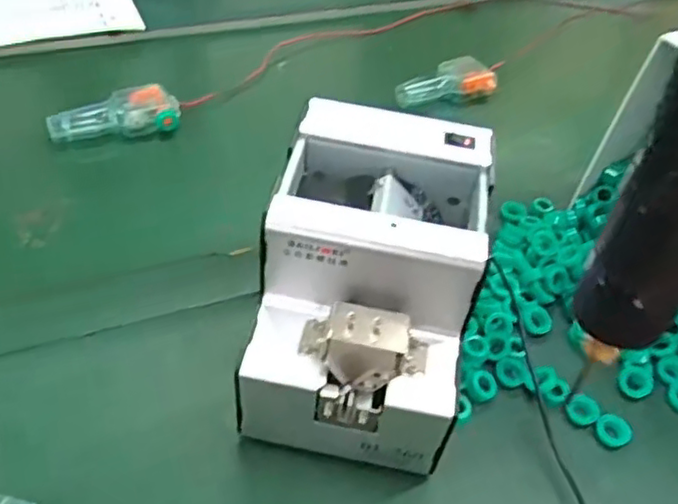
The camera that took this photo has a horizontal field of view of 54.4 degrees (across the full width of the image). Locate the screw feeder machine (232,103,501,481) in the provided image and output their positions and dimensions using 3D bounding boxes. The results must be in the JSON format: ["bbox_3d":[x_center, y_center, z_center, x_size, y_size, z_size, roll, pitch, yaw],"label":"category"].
[{"bbox_3d":[0.019,0.023,0.425,0.123,0.155,0.169,10,44,5],"label":"screw feeder machine"}]

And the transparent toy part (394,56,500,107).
[{"bbox_3d":[0.124,-0.194,0.769,0.125,0.028,0.055,-22,51,-26],"label":"transparent toy part"}]

